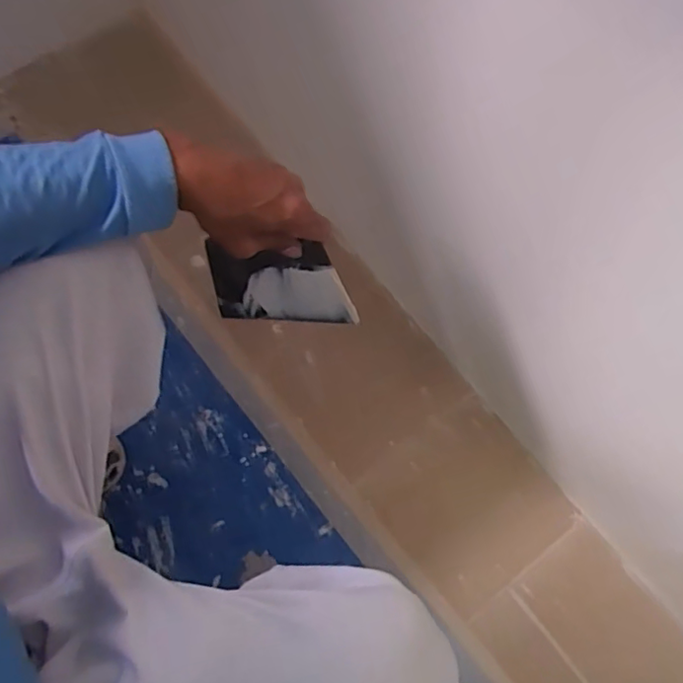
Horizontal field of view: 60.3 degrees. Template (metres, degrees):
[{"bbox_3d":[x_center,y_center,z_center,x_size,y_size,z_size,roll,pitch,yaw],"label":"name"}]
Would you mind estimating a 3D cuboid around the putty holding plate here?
[{"bbox_3d":[-0.061,-0.052,0.551,0.141,0.089,0.008,2,45,19],"label":"putty holding plate"}]

